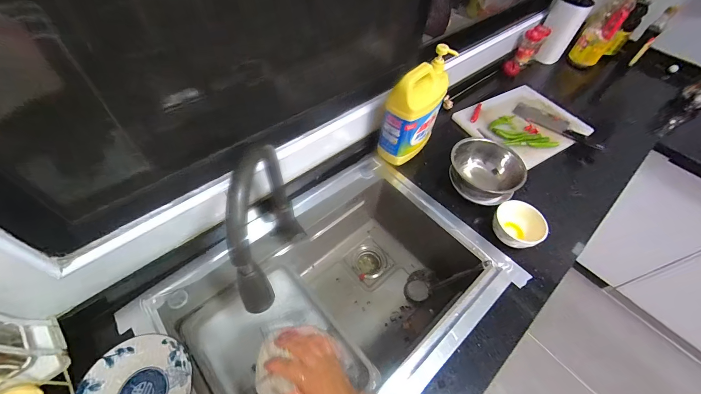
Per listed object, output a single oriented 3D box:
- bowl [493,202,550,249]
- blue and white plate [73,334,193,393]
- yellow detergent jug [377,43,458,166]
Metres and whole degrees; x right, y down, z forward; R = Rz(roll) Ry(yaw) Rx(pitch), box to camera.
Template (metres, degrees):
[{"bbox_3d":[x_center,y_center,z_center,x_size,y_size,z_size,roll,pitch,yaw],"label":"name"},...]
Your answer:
[{"bbox_3d":[0.410,0.077,0.733,0.117,0.075,0.103,40,61,22],"label":"bowl"},{"bbox_3d":[-0.359,0.332,0.501,0.171,0.041,0.167,2,54,-3],"label":"blue and white plate"},{"bbox_3d":[0.173,-0.228,0.785,0.090,0.269,0.168,35,59,20],"label":"yellow detergent jug"}]

